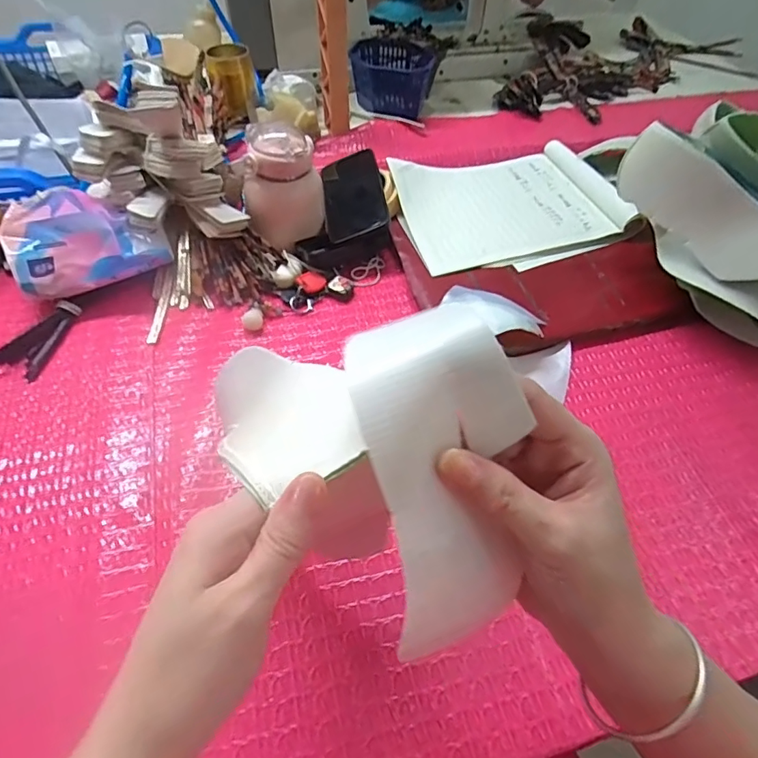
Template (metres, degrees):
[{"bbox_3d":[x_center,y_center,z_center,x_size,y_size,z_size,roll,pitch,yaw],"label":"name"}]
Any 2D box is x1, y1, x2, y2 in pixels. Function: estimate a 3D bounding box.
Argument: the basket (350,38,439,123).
[{"bbox_3d":[0.018,-0.475,0.799,0.121,0.074,0.152,7,53,1],"label":"basket"}]

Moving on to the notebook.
[{"bbox_3d":[0.164,-0.225,0.644,0.274,0.026,0.199,-15,56,-15],"label":"notebook"}]

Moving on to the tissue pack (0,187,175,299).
[{"bbox_3d":[-0.310,-0.141,0.544,0.155,0.091,0.084,-15,56,-15],"label":"tissue pack"}]

